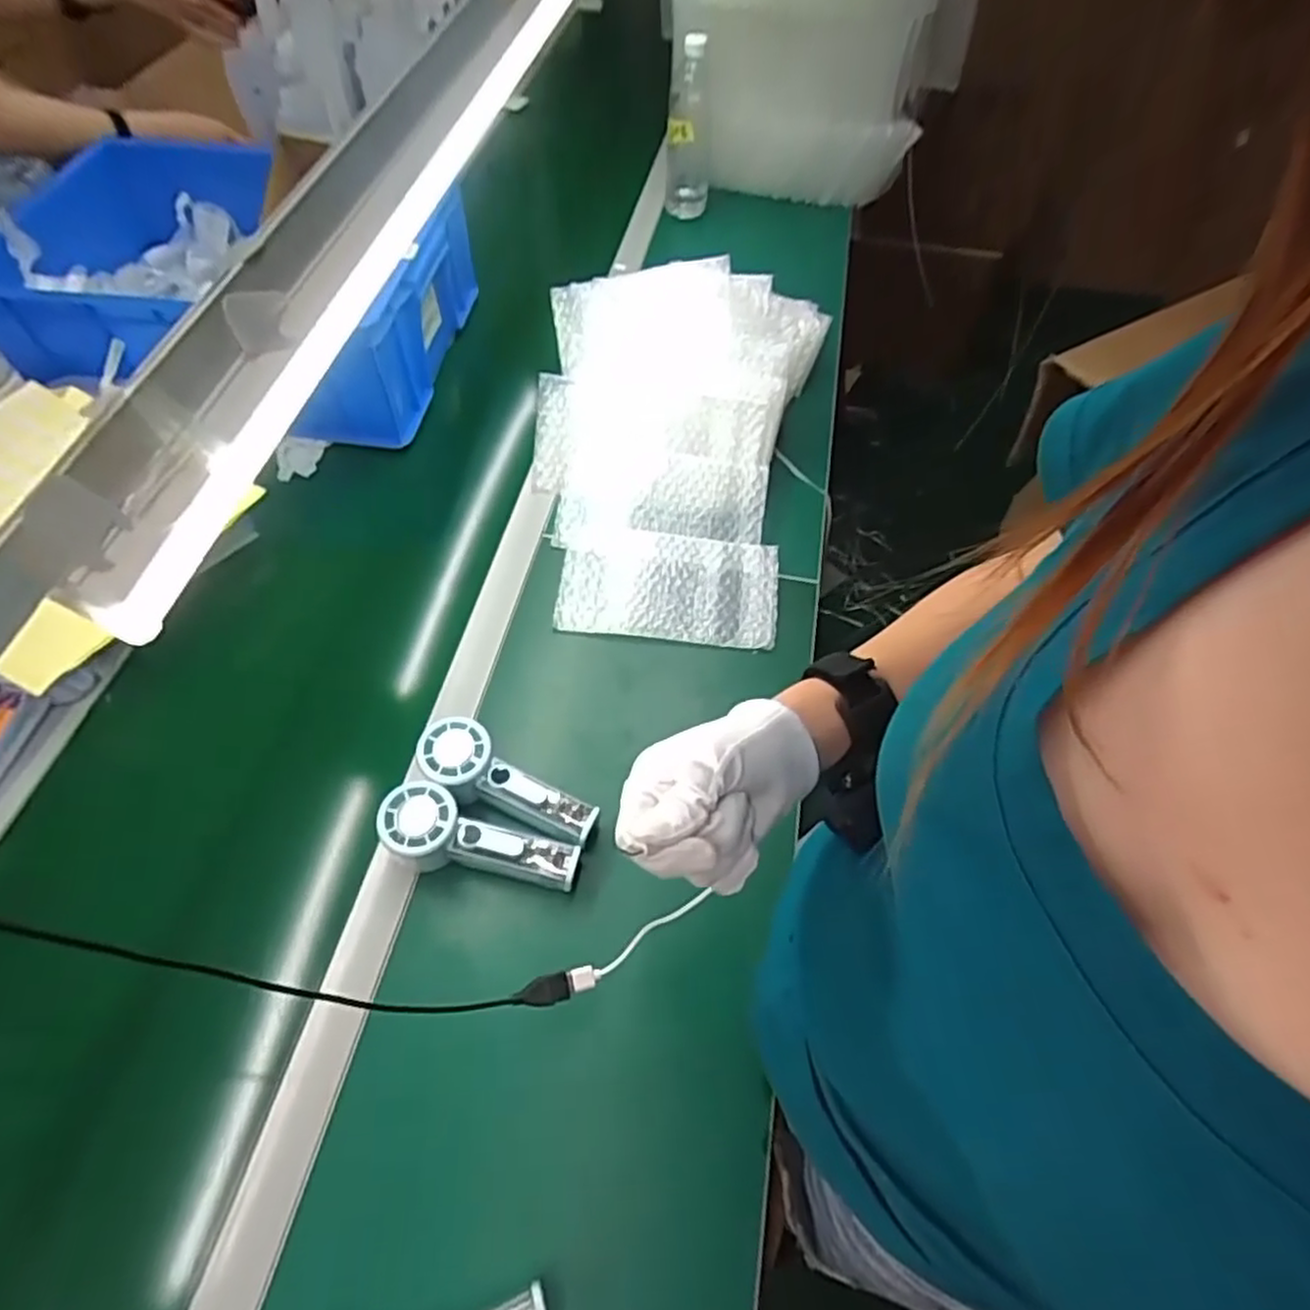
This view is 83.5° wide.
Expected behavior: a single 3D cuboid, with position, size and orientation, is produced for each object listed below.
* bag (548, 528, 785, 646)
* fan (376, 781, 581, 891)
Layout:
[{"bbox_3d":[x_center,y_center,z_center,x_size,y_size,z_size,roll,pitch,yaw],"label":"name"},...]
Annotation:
[{"bbox_3d":[0.014,-0.073,0.757,0.218,0.017,0.127,4,56,1],"label":"bag"},{"bbox_3d":[-0.139,0.149,0.580,0.153,0.047,0.054,17,57,-5],"label":"fan"}]

